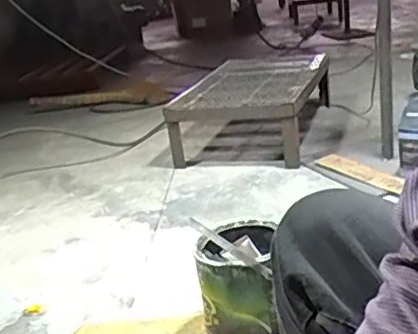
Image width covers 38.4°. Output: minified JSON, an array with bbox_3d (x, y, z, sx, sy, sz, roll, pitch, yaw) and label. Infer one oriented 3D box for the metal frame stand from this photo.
[{"bbox_3d":[0.152,-0.211,1.940,0.404,0.183,0.739,1,20,22],"label":"metal frame stand"}]

